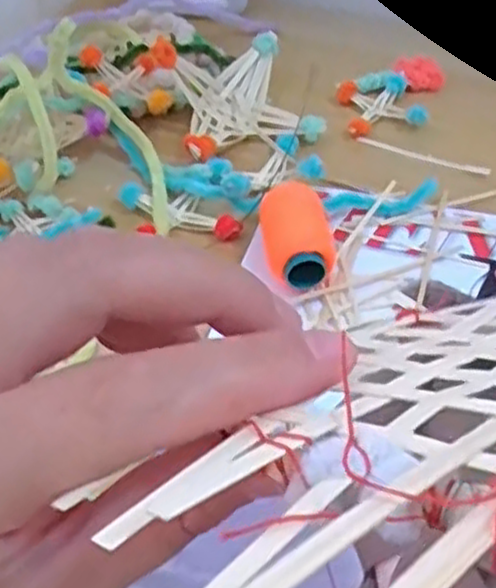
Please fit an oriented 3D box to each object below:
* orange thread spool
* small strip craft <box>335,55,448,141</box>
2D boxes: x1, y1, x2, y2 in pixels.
[{"bbox_3d":[0.024,-0.024,0.359,0.030,0.029,0.051,-6,47,-4],"label":"orange thread spool"},{"bbox_3d":[0.089,-0.118,0.463,0.073,0.013,0.052,-14,48,-11],"label":"small strip craft"}]

